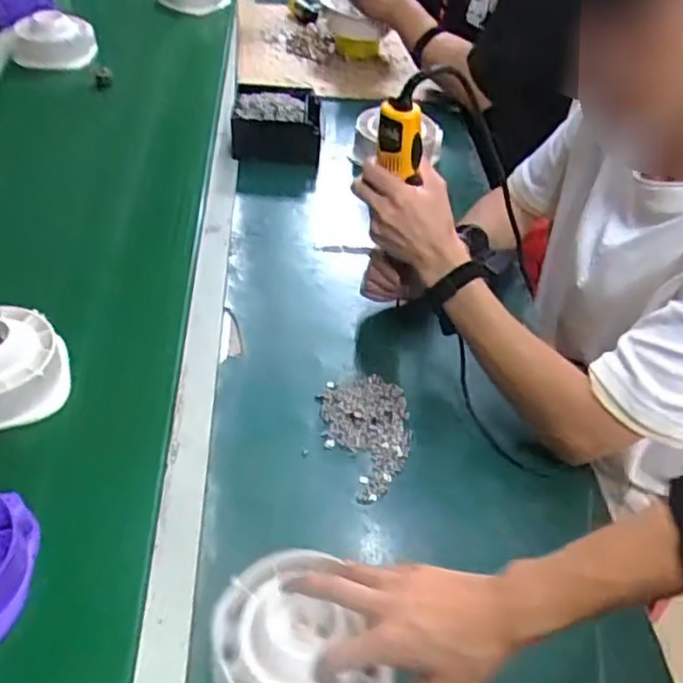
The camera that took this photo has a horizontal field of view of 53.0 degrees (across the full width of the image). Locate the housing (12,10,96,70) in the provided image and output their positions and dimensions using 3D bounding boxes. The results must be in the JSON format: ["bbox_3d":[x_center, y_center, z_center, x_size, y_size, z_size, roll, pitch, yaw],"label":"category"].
[{"bbox_3d":[-0.529,-0.560,1.261,0.131,0.063,0.144,5,44,-2],"label":"housing"}]

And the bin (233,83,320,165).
[{"bbox_3d":[-0.104,-0.346,1.103,0.137,0.087,0.151,3,44,-4],"label":"bin"}]

